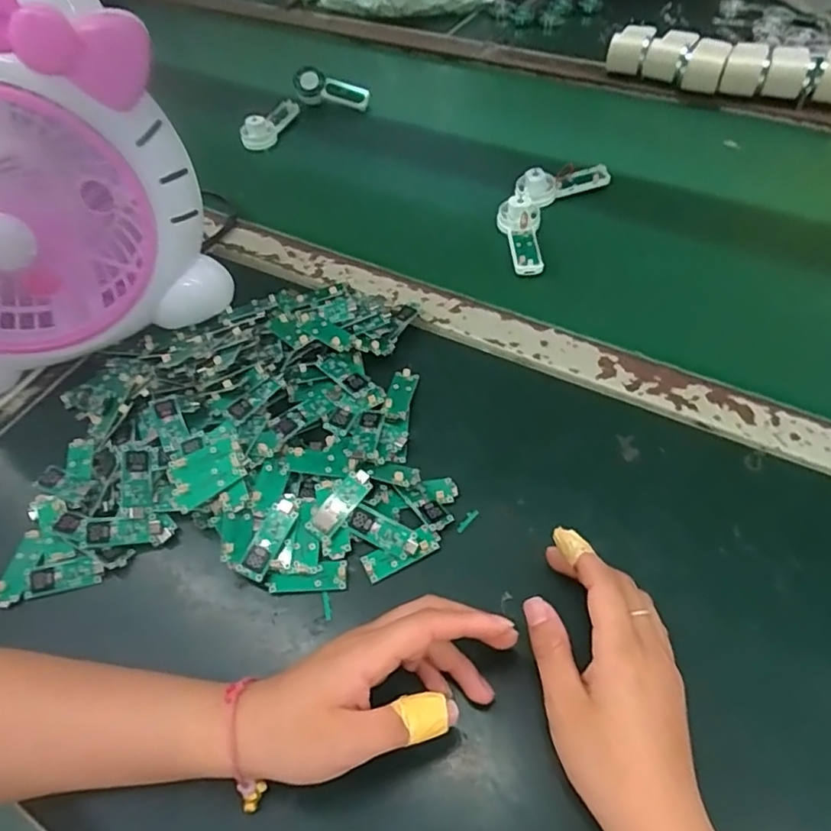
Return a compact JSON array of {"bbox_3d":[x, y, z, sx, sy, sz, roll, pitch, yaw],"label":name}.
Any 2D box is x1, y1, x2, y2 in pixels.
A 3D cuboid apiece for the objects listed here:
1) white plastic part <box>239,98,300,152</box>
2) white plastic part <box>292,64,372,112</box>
[{"bbox_3d":[-0.173,-0.350,0.716,0.018,0.039,0.098,23,60,20],"label":"white plastic part"},{"bbox_3d":[-0.103,-0.401,0.745,0.094,0.043,0.021,8,50,-18],"label":"white plastic part"}]

